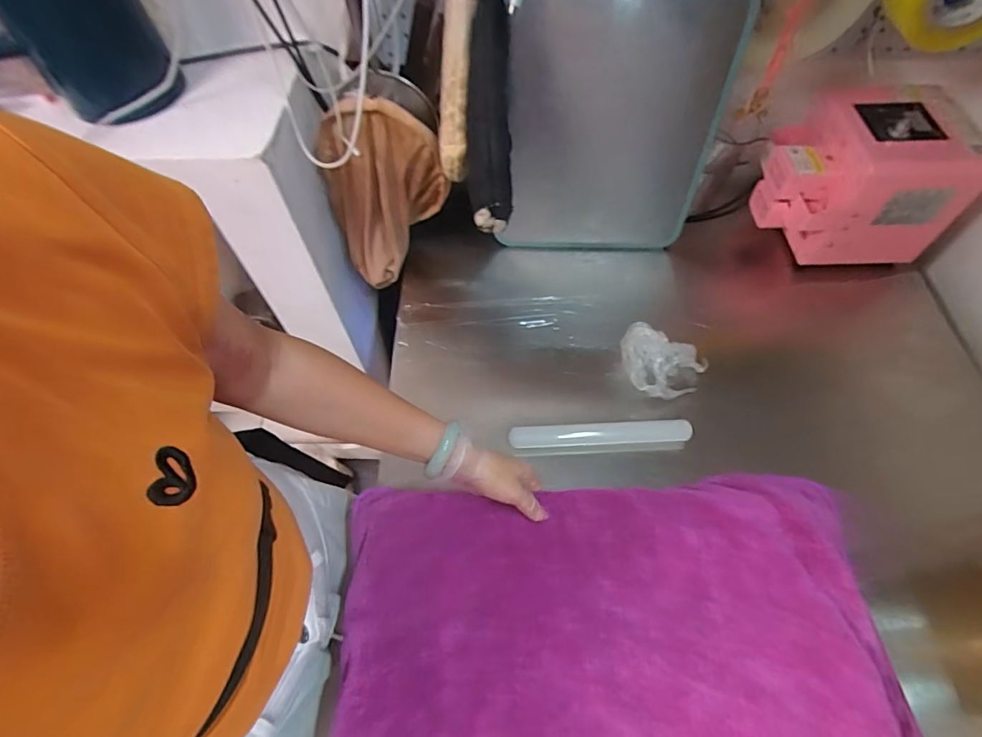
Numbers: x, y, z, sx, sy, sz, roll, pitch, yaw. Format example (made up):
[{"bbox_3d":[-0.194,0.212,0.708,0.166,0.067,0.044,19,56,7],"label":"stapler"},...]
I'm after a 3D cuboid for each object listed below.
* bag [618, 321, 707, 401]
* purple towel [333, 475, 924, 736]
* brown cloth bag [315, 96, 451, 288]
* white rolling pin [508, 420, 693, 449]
[{"bbox_3d":[0.227,-0.007,0.657,0.114,0.043,0.094,11,61,7],"label":"bag"},{"bbox_3d":[0.124,0.292,0.485,0.539,0.029,0.356,-1,59,1],"label":"purple towel"},{"bbox_3d":[-0.155,-0.265,0.733,0.148,0.243,0.132,-23,62,-12],"label":"brown cloth bag"},{"bbox_3d":[0.134,0.081,0.621,0.218,0.022,0.024,-2,60,0],"label":"white rolling pin"}]

